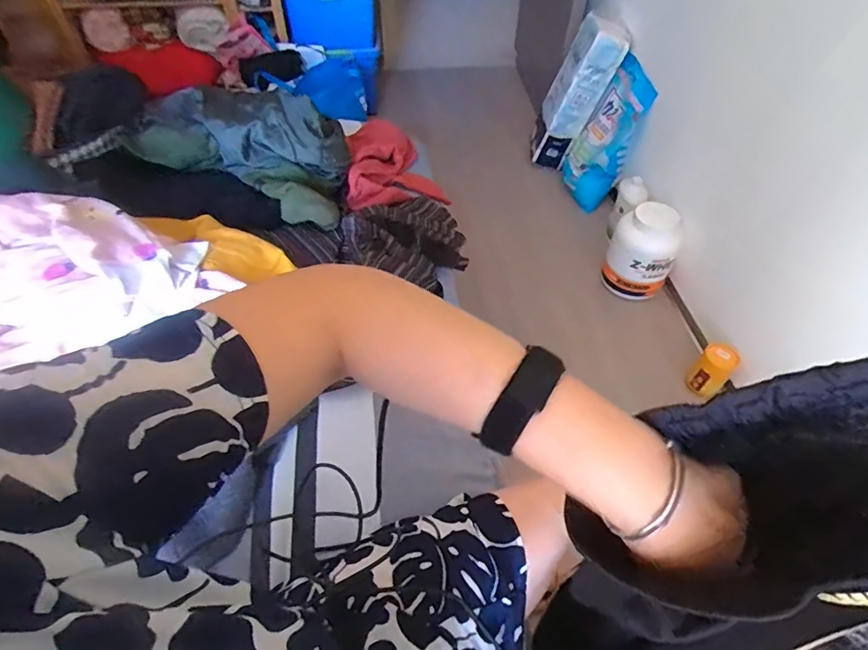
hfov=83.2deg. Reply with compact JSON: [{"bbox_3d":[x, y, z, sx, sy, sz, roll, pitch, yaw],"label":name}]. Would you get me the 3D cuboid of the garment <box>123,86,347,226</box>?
[{"bbox_3d":[-0.357,-0.331,0.920,0.422,0.156,0.178,15,51,9],"label":"garment"}]

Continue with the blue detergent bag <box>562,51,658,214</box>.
[{"bbox_3d":[0.633,-0.662,1.750,0.114,0.475,0.236,8,44,-28],"label":"blue detergent bag"}]

